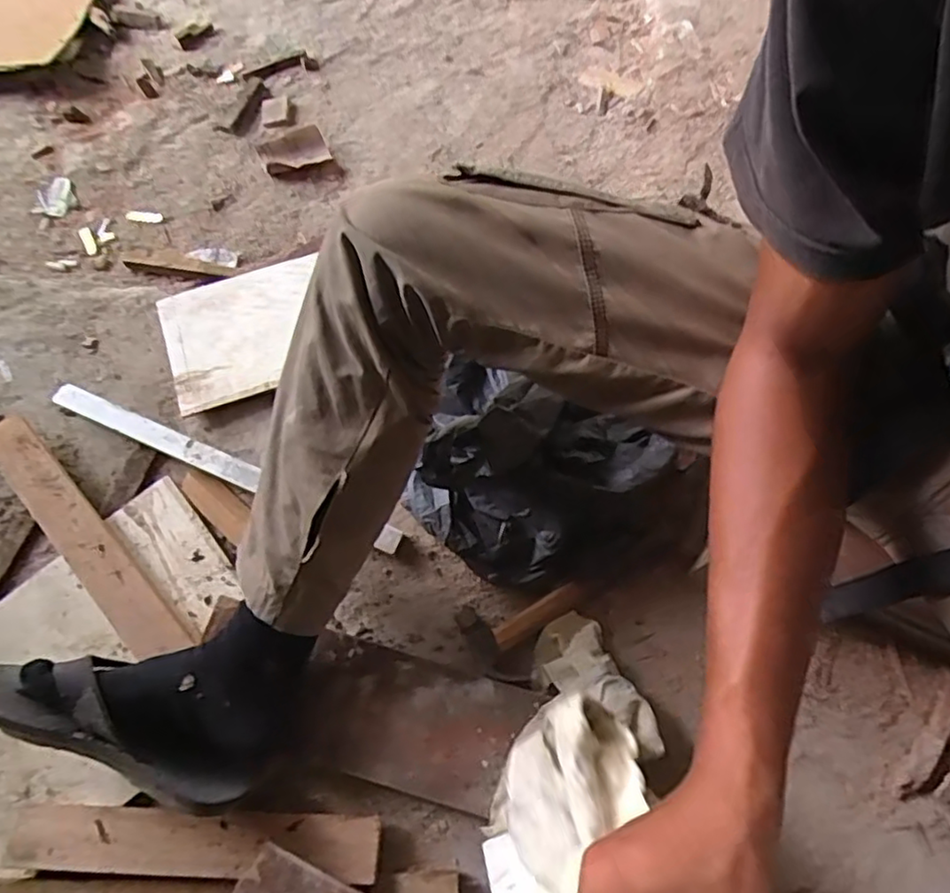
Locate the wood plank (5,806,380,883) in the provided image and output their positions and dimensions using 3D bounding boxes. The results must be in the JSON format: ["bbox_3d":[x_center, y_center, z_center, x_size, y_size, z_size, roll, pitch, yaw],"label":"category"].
[{"bbox_3d":[-0.260,0.368,0.609,0.339,0.031,0.049,0,68,2],"label":"wood plank"}]

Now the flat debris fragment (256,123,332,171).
[{"bbox_3d":[-0.275,-0.447,0.982,0.098,0.012,0.067,-23,69,-7],"label":"flat debris fragment"}]

